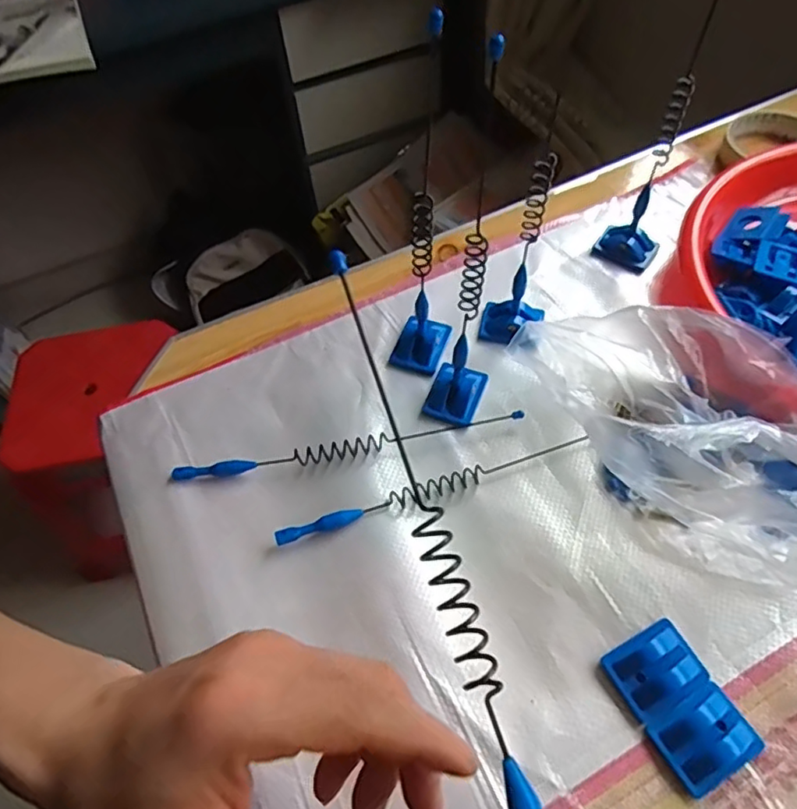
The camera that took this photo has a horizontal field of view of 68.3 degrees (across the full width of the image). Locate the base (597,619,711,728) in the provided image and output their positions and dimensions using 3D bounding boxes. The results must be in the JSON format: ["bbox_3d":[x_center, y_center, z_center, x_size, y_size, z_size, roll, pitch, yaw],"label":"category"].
[{"bbox_3d":[0.131,0.133,0.297,0.043,0.018,0.034,-26,59,-14],"label":"base"}]

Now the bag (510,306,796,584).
[{"bbox_3d":[0.176,0.011,0.341,0.130,0.075,0.217,-27,59,-15],"label":"bag"}]

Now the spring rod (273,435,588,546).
[{"bbox_3d":[0.022,0.051,0.362,0.197,0.009,0.013,-17,57,-8],"label":"spring rod"}]

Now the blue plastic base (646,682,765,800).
[{"bbox_3d":[0.148,0.158,0.280,0.045,0.015,0.035,-24,58,-13],"label":"blue plastic base"}]

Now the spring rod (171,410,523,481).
[{"bbox_3d":[-0.031,0.028,0.379,0.224,0.007,0.013,-10,56,-4],"label":"spring rod"}]

